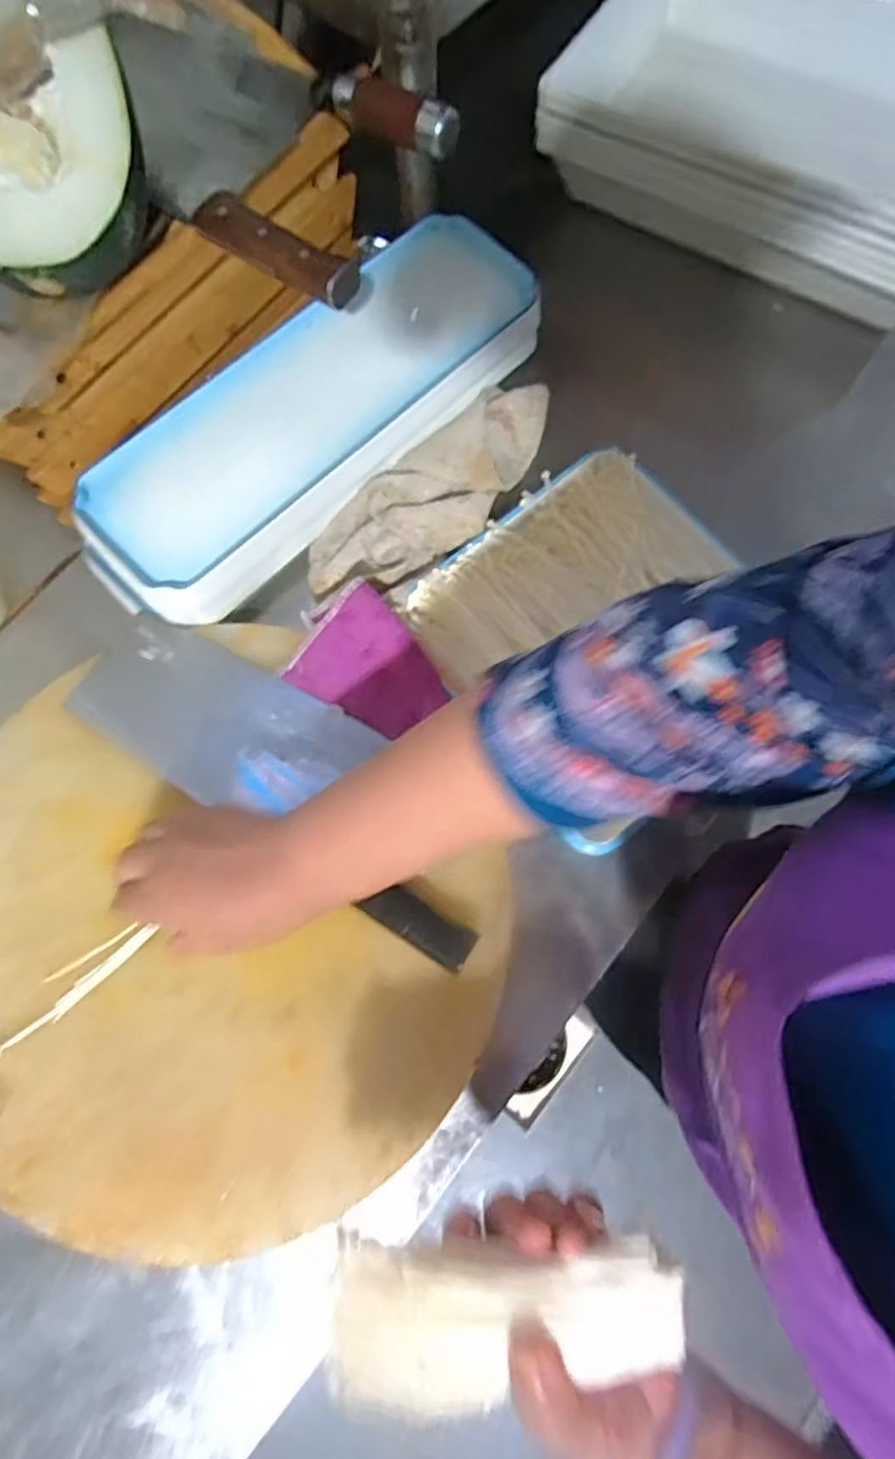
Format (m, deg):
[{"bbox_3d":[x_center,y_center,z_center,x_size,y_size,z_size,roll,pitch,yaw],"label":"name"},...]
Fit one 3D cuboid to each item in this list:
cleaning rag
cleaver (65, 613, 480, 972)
[{"bbox_3d":[-0.009,-0.190,0.549,0.275,0.034,0.090,-44,78,-10],"label":"cleaning rag"},{"bbox_3d":[-0.114,0.024,0.471,0.340,0.018,0.105,31,77,9],"label":"cleaver"}]

